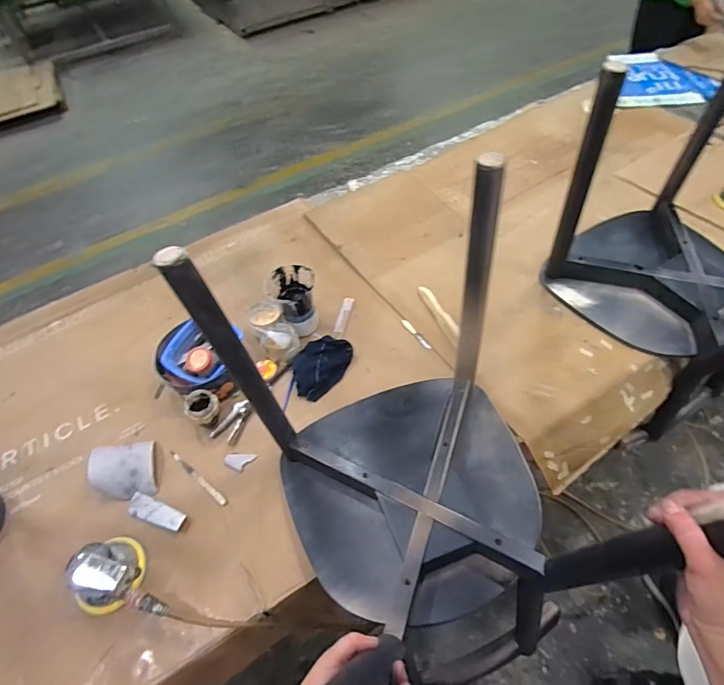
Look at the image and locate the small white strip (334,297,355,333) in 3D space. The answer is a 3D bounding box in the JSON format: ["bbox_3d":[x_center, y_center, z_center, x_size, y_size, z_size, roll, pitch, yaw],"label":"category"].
[{"bbox_3d":[-0.043,-0.067,1.046,0.027,0.004,0.105,8,54,13],"label":"small white strip"}]

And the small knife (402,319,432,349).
[{"bbox_3d":[0.124,-0.020,0.997,0.017,0.004,0.100,-30,55,-16],"label":"small knife"}]

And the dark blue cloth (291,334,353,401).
[{"bbox_3d":[-0.093,0.051,0.951,0.103,0.033,0.148,21,58,21],"label":"dark blue cloth"}]

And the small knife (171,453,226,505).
[{"bbox_3d":[-0.321,0.264,0.847,0.167,0.004,0.014,30,61,26],"label":"small knife"}]

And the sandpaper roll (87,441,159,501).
[{"bbox_3d":[-0.462,0.249,0.847,0.111,0.052,0.109,-15,55,-4],"label":"sandpaper roll"}]

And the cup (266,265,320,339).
[{"bbox_3d":[-0.147,-0.092,0.988,0.100,0.136,0.109,-8,55,1],"label":"cup"}]

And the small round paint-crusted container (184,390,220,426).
[{"bbox_3d":[-0.320,0.140,0.890,0.062,0.072,0.065,-3,52,4],"label":"small round paint-crusted container"}]

